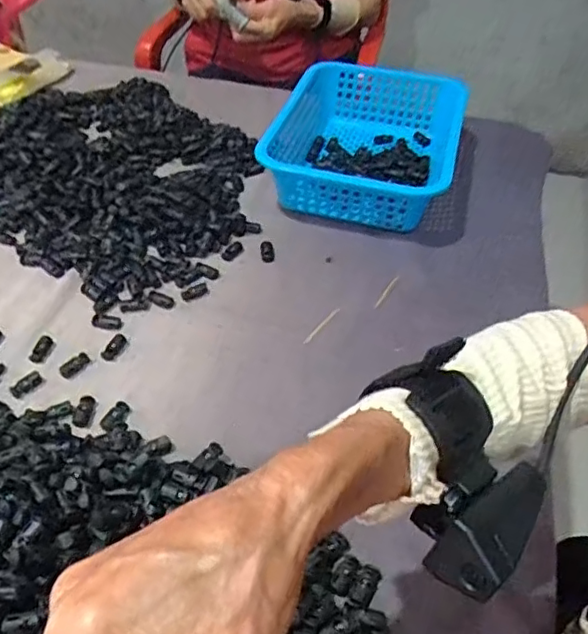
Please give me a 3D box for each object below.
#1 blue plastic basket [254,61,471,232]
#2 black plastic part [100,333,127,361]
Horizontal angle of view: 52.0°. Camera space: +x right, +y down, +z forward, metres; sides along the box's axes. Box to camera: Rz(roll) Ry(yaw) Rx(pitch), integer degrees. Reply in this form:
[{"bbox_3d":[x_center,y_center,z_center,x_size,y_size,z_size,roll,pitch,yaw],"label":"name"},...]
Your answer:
[{"bbox_3d":[0.090,-0.221,0.775,0.233,0.080,0.286,11,46,8],"label":"blue plastic basket"},{"bbox_3d":[-0.169,0.027,0.566,0.015,0.006,0.032,20,48,17],"label":"black plastic part"}]

